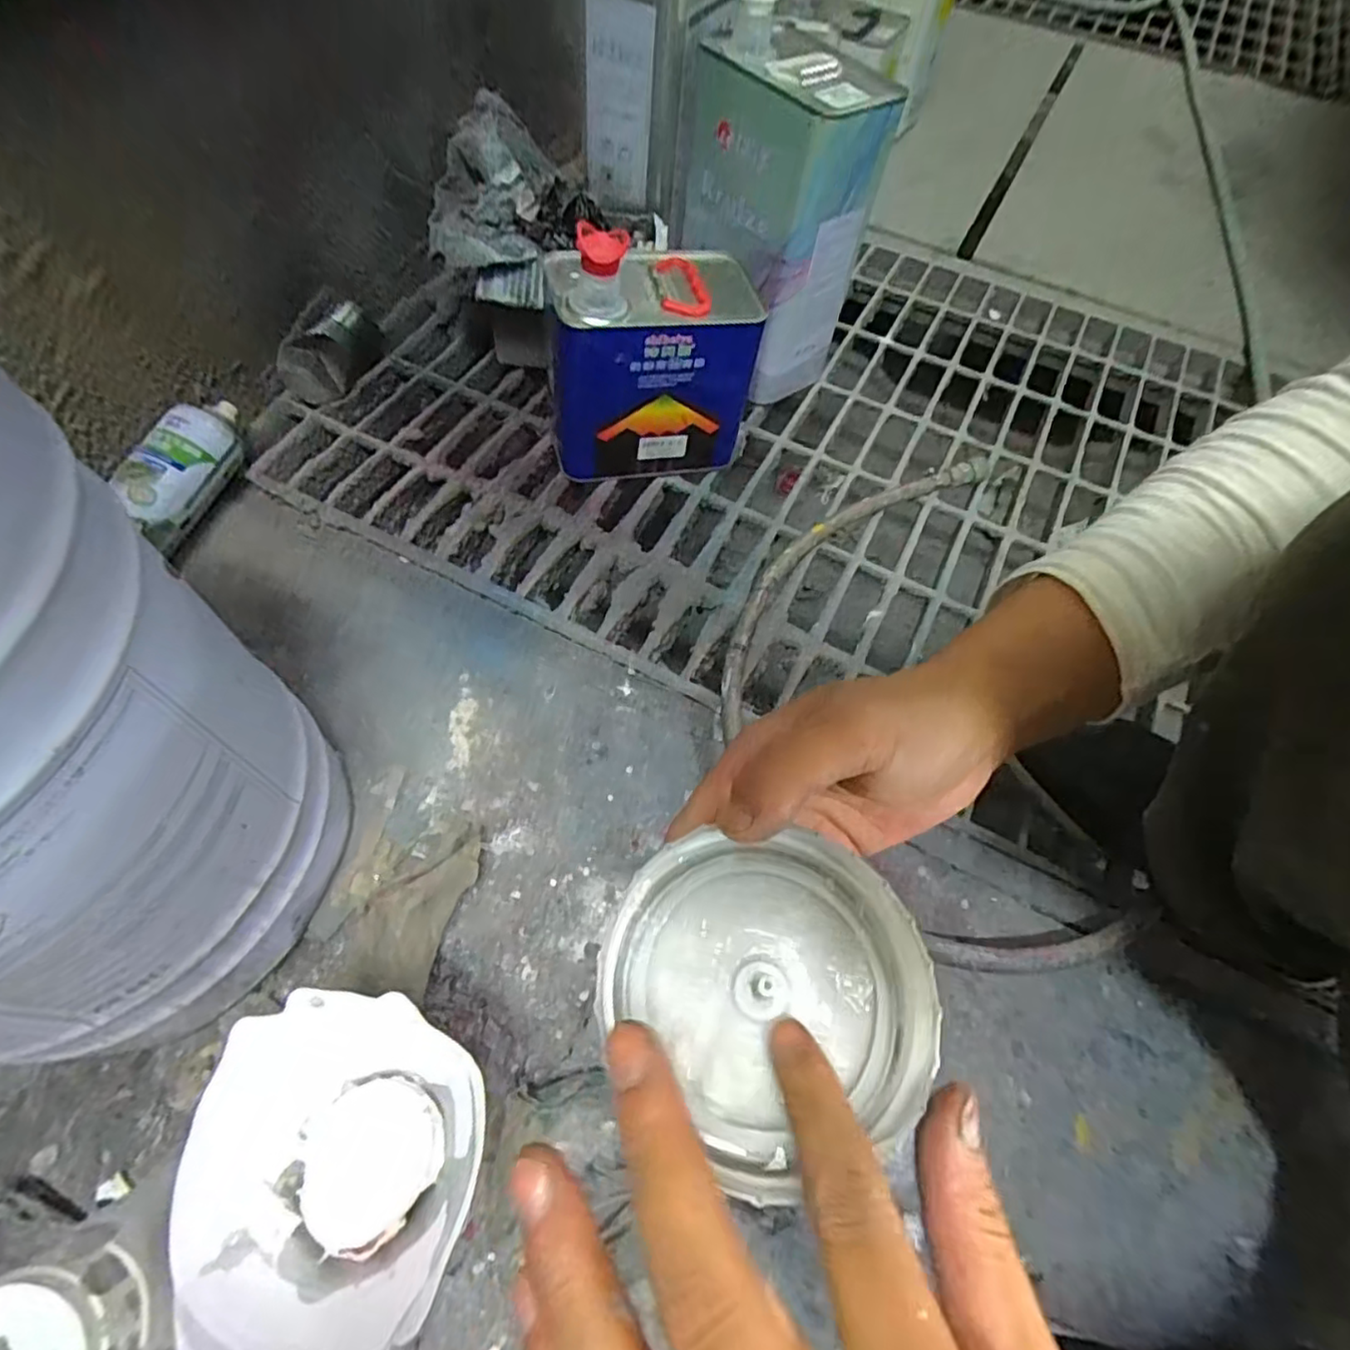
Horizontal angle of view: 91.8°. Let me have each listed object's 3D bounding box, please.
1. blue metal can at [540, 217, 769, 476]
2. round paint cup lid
[{"bbox_3d":[-0.025,-0.291,0.595,0.177,0.209,0.115,-10,63,-8],"label":"blue metal can"},{"bbox_3d":[0.031,0.092,0.202,0.088,0.018,0.094,2,61,-3],"label":"round paint cup lid"}]

